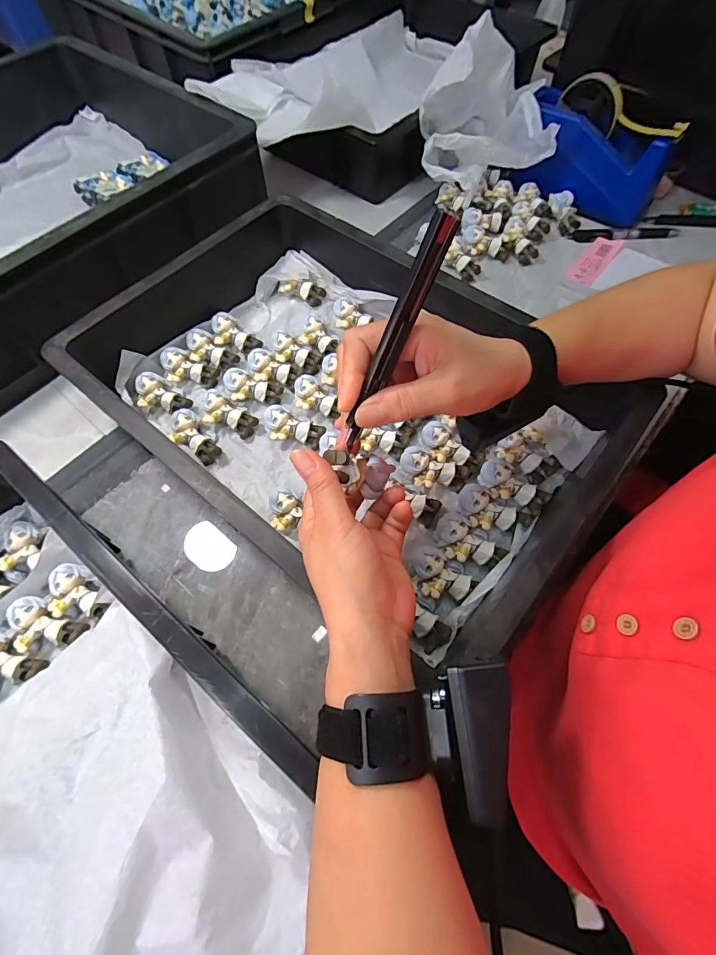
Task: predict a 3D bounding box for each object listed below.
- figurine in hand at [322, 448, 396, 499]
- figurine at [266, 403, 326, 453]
[{"bbox_3d":[0.000,-0.005,0.295,0.029,0.055,0.025,-33,60,29],"label":"figurine in hand"},{"bbox_3d":[-0.066,-0.049,0.433,0.061,0.018,0.035,22,64,-4],"label":"figurine"}]

